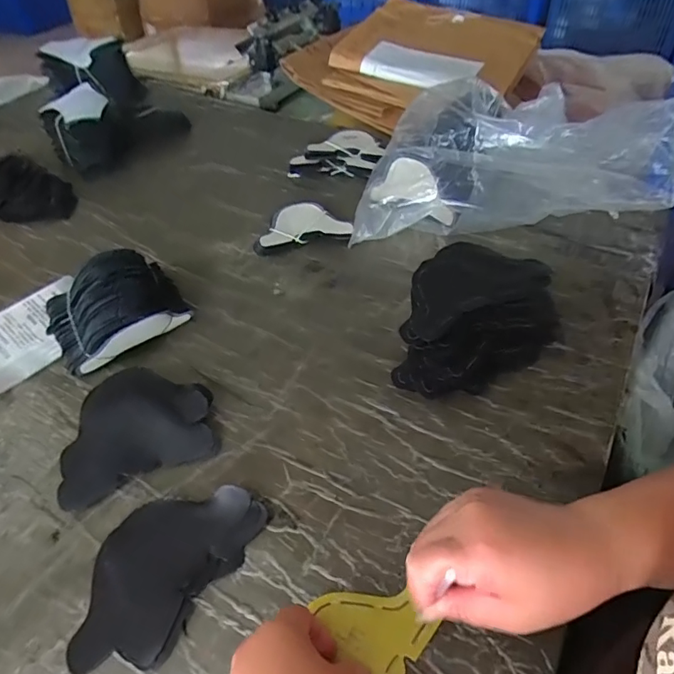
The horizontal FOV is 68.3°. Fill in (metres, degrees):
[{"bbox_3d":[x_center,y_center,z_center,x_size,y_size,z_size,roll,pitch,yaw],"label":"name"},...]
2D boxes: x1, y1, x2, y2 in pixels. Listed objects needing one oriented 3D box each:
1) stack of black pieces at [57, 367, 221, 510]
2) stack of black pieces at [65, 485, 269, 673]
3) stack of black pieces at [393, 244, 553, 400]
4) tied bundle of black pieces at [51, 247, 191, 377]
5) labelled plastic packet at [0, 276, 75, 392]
[{"bbox_3d":[-0.198,0.086,0.493,0.143,0.021,0.121,-16,49,-10],"label":"stack of black pieces"},{"bbox_3d":[-0.145,0.183,0.405,0.103,0.015,0.163,26,55,25],"label":"stack of black pieces"},{"bbox_3d":[0.145,-0.014,0.519,0.145,0.080,0.184,19,52,20],"label":"stack of black pieces"},{"bbox_3d":[-0.242,-0.029,0.550,0.142,0.089,0.112,-27,51,-19],"label":"tied bundle of black pieces"},{"bbox_3d":[-0.367,0.003,0.578,0.155,0.026,0.109,-35,54,-24],"label":"labelled plastic packet"}]

